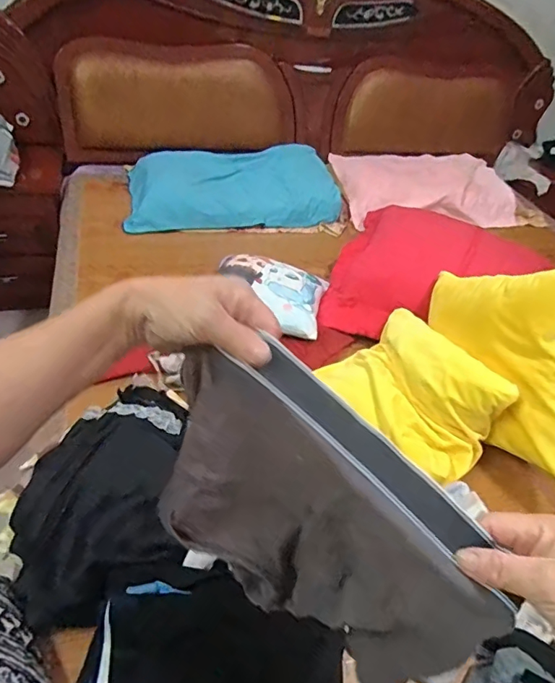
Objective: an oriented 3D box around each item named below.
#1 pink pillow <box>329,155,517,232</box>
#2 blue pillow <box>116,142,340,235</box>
[{"bbox_3d":[0.539,-0.582,1.790,0.642,0.130,0.419,-4,41,-13],"label":"pink pillow"},{"bbox_3d":[-0.140,-0.507,1.559,0.671,0.084,0.379,-7,59,-9],"label":"blue pillow"}]

